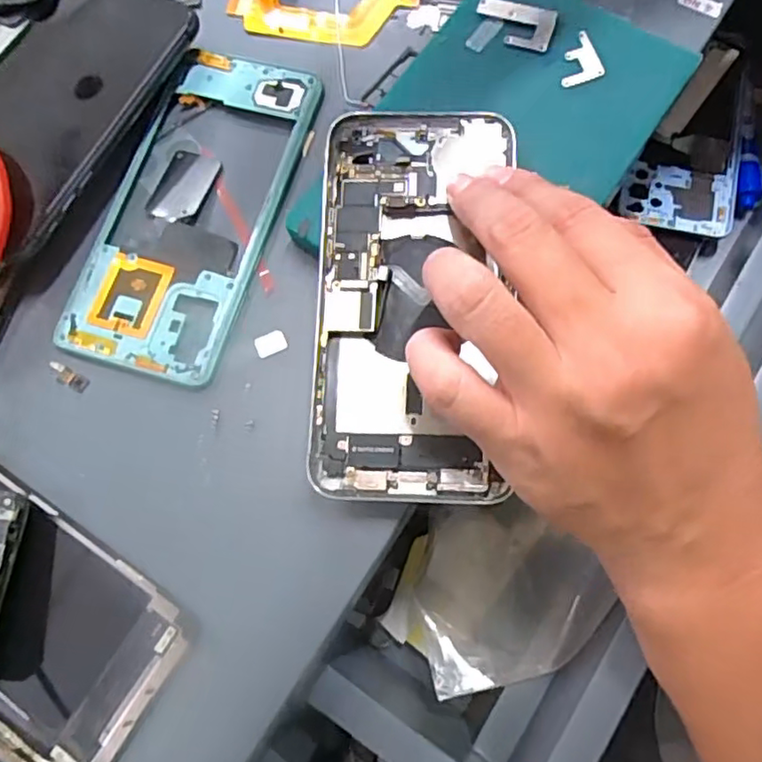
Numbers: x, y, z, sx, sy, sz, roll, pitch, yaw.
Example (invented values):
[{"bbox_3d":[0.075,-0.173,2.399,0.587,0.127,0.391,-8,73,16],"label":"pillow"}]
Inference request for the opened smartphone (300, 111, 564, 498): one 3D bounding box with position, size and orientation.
[{"bbox_3d":[0.011,-0.034,0.250,0.073,0.009,0.159,3,77,2],"label":"opened smartphone"}]

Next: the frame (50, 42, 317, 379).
[{"bbox_3d":[-0.086,-0.081,0.287,0.077,0.005,0.162,15,76,10],"label":"frame"}]

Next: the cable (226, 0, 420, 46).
[{"bbox_3d":[-0.027,-0.184,0.312,0.093,0.004,0.033,-6,89,-2],"label":"cable"}]

